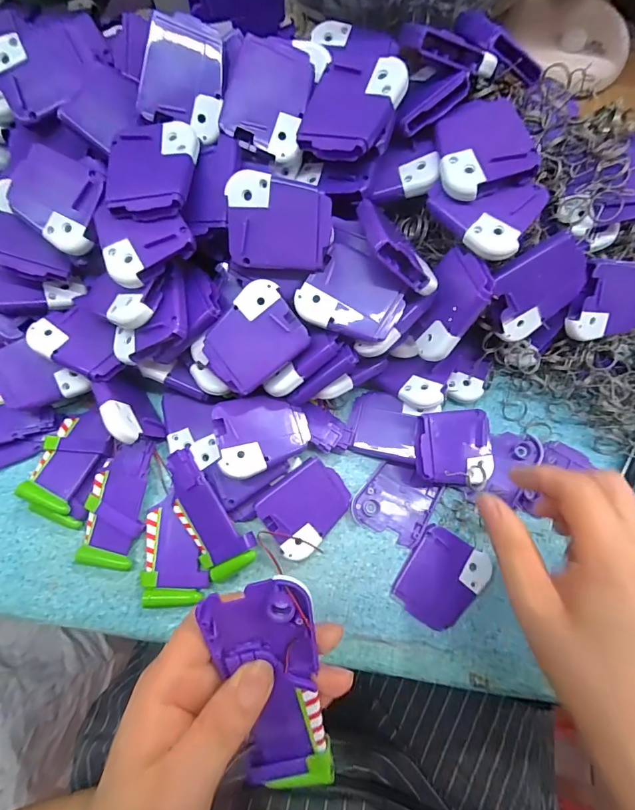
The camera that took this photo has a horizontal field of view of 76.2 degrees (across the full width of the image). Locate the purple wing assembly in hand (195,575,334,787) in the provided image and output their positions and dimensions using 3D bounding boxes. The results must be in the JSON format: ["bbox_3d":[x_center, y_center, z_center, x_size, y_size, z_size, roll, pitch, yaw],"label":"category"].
[{"bbox_3d":[-0.023,0.138,0.199,0.049,0.009,0.116,-9,102,-3],"label":"purple wing assembly in hand"}]

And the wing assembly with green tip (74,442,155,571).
[{"bbox_3d":[-0.141,0.069,0.286,0.038,0.016,0.086,5,75,1],"label":"wing assembly with green tip"}]

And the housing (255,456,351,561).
[{"bbox_3d":[-0.008,0.072,0.284,0.060,0.012,0.051,-40,98,-15],"label":"housing"}]

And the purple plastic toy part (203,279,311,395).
[{"bbox_3d":[-0.041,-0.042,0.255,0.062,0.004,0.051,-37,93,4],"label":"purple plastic toy part"}]

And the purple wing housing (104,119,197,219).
[{"bbox_3d":[-0.099,-0.139,0.242,0.050,0.013,0.062,6,75,1],"label":"purple wing housing"}]

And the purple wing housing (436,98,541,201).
[{"bbox_3d":[0.096,-0.153,0.237,0.049,0.014,0.061,-11,75,-3],"label":"purple wing housing"}]

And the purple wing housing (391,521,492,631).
[{"bbox_3d":[0.087,0.122,0.281,0.051,0.008,0.060,32,77,8],"label":"purple wing housing"}]

